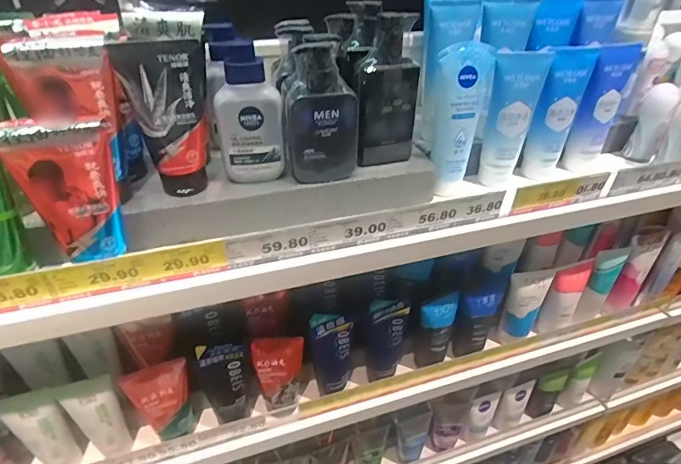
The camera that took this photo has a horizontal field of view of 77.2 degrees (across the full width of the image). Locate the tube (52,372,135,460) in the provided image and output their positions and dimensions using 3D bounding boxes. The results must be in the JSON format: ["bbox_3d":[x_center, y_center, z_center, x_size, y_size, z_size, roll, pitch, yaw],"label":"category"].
[{"bbox_3d":[-0.293,0.229,0.519,0.052,0.129,0.034,-25,44,-32],"label":"tube"}]

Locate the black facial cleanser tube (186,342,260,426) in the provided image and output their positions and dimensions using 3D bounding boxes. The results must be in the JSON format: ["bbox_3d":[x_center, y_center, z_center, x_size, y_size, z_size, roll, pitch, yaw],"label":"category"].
[{"bbox_3d":[-0.149,0.198,0.560,0.073,0.149,0.039,-6,37,-12],"label":"black facial cleanser tube"}]

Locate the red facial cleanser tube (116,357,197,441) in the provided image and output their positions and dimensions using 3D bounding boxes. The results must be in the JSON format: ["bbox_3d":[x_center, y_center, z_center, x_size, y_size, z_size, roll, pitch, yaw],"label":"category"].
[{"bbox_3d":[-0.222,0.214,0.533,0.070,0.110,0.032,-13,39,-20],"label":"red facial cleanser tube"}]

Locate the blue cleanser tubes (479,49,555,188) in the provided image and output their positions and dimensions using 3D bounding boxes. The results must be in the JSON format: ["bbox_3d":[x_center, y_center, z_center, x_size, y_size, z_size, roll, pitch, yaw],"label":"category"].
[{"bbox_3d":[0.199,-0.127,0.509,0.053,0.159,0.036,14,38,15],"label":"blue cleanser tubes"}]

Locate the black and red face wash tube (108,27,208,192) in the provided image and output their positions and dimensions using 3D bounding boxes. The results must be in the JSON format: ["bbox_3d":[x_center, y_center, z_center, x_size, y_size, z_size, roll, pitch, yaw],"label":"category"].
[{"bbox_3d":[-0.163,-0.110,0.411,0.044,0.149,0.065,28,43,31],"label":"black and red face wash tube"}]

